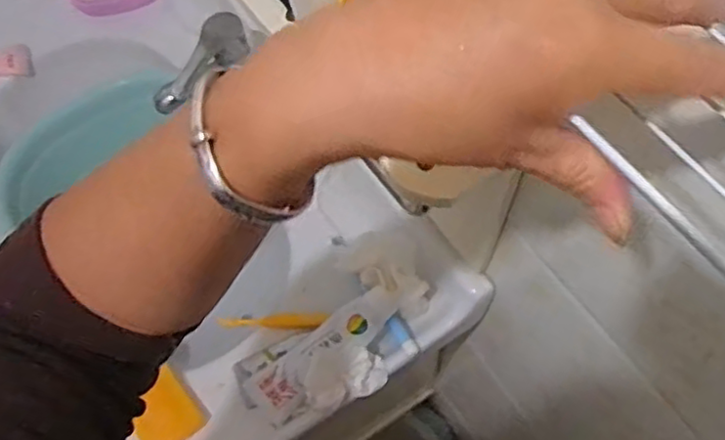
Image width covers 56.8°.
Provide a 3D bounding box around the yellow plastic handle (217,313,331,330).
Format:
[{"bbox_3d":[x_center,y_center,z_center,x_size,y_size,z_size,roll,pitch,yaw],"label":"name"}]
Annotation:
[{"bbox_3d":[-0.101,0.113,0.750,0.148,0.013,0.020,-6,59,28],"label":"yellow plastic handle"}]

